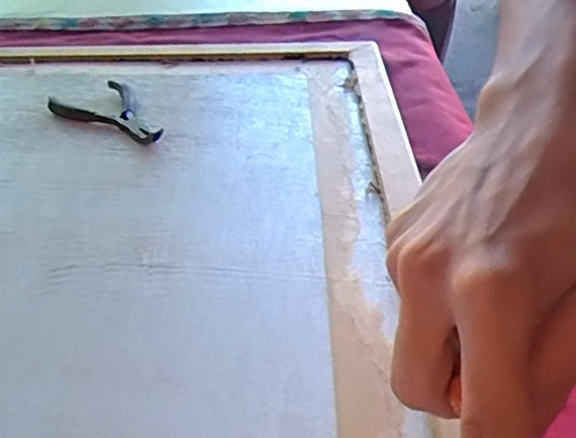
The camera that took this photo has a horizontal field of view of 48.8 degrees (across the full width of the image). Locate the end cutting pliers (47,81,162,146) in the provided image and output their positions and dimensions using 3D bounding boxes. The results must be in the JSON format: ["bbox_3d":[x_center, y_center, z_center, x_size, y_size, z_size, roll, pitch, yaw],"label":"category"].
[{"bbox_3d":[-0.123,-0.077,0.462,0.110,0.008,0.058,29,43,33],"label":"end cutting pliers"}]

